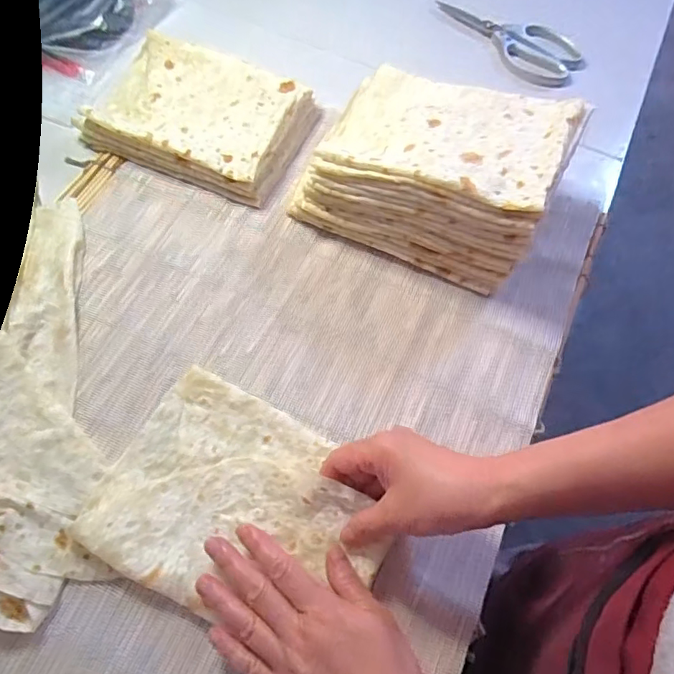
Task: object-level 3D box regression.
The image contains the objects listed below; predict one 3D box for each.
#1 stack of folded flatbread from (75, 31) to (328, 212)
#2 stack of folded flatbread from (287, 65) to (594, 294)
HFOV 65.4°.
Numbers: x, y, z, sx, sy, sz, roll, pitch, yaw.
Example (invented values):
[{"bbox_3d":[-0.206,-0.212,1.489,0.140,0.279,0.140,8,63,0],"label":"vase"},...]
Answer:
[{"bbox_3d":[-0.155,-0.247,0.576,0.231,0.040,0.157,23,67,7],"label":"stack of folded flatbread"},{"bbox_3d":[0.091,-0.172,0.514,0.222,0.122,0.169,23,67,7],"label":"stack of folded flatbread"}]

